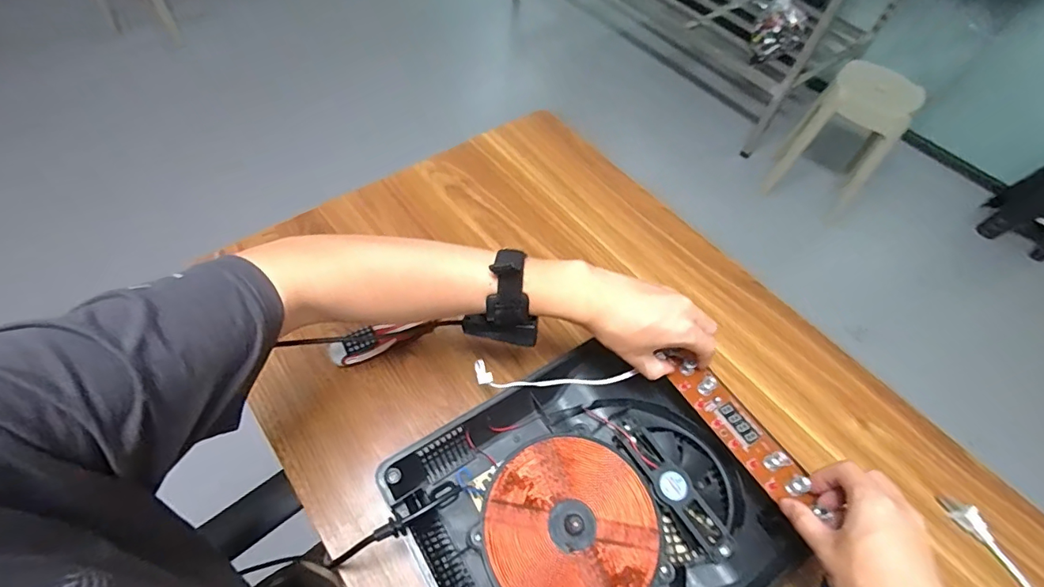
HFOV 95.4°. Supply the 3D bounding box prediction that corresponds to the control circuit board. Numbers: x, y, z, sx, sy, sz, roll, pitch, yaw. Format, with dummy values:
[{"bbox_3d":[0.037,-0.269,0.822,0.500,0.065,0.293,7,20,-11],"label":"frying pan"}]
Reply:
[{"bbox_3d":[0.205,0.124,0.443,0.041,0.021,0.182,-28,61,-21],"label":"control circuit board"}]

